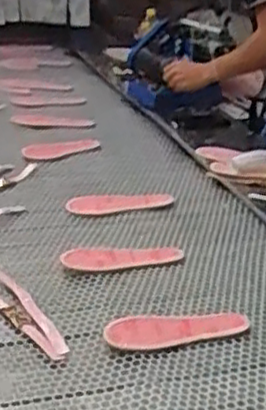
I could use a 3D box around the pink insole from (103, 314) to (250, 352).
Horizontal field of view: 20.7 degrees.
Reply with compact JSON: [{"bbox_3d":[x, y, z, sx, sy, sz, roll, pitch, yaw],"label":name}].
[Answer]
[{"bbox_3d":[0.065,0.192,1.135,0.223,0.012,0.100,-7,24,-27],"label":"pink insole"}]

